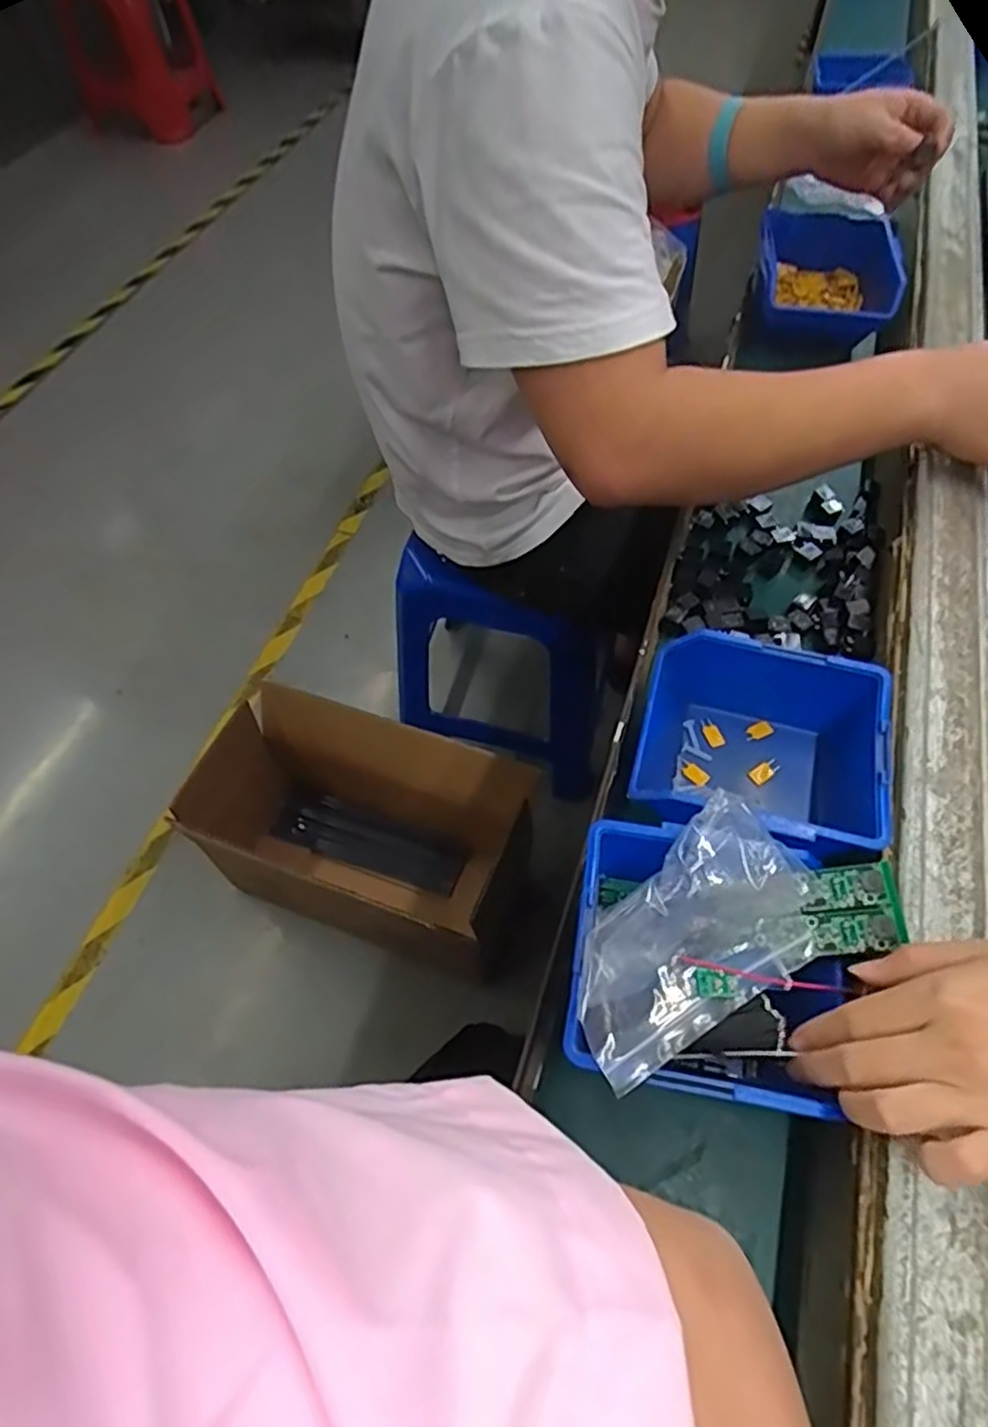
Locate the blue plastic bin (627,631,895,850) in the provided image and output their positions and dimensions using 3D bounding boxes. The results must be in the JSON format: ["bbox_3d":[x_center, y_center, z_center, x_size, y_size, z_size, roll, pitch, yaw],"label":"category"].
[{"bbox_3d":[0.160,0.025,0.428,0.136,0.065,0.122,13,60,10],"label":"blue plastic bin"}]

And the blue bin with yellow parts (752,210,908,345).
[{"bbox_3d":[0.310,-0.404,0.647,0.130,0.057,0.121,8,59,7],"label":"blue bin with yellow parts"}]

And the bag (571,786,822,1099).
[{"bbox_3d":[0.098,0.109,0.331,0.145,0.046,0.080,-39,64,-20],"label":"bag"}]

